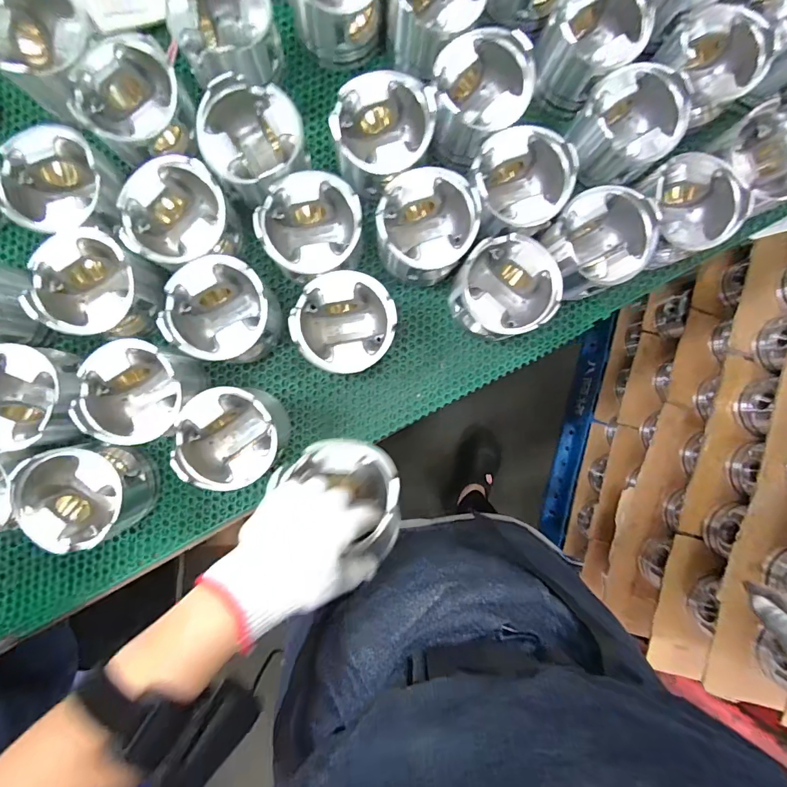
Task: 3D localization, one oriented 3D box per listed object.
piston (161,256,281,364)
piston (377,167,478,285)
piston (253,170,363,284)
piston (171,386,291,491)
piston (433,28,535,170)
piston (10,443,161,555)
[{"bbox_3d":[-0.199,-0.095,0.498,0.110,0.102,0.110,0,90,-3],"label":"piston"},{"bbox_3d":[0.037,-0.200,0.505,0.113,0.094,0.117,25,89,-3],"label":"piston"},{"bbox_3d":[-0.094,-0.189,0.497,0.111,0.088,0.108,0,90,-3],"label":"piston"},{"bbox_3d":[-0.191,0.049,0.500,0.108,0.098,0.101,0,90,-3],"label":"piston"},{"bbox_3d":[0.100,-0.352,0.507,0.105,0.100,0.105,0,90,-3],"label":"piston"},{"bbox_3d":[-0.356,0.116,0.491,0.116,0.093,0.109,-4,90,-3],"label":"piston"}]

